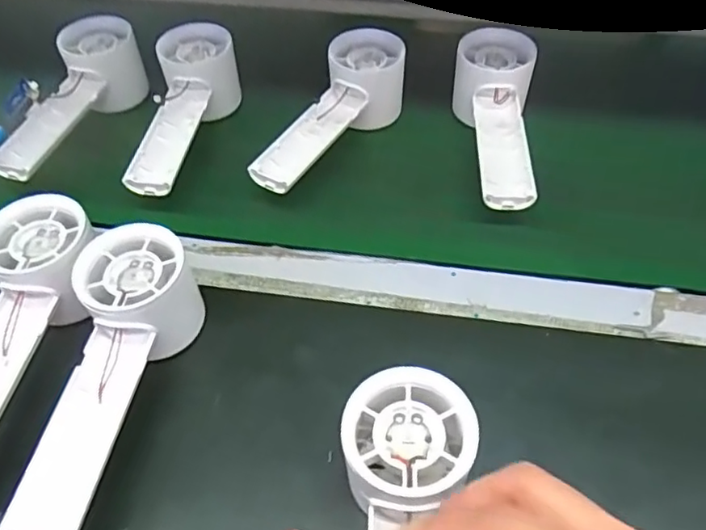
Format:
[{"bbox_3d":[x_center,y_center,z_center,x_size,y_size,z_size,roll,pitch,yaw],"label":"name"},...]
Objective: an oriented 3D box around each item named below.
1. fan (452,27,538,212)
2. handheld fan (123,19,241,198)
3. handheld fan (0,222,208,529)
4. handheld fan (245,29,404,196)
[{"bbox_3d":[0.099,-0.103,0.430,0.060,0.053,0.154,6,54,7],"label":"fan"},{"bbox_3d":[-0.122,-0.114,0.446,0.055,0.053,0.152,0,53,3],"label":"handheld fan"},{"bbox_3d":[-0.127,0.057,0.304,0.050,0.059,0.154,9,54,10],"label":"handheld fan"},{"bbox_3d":[-0.013,-0.108,0.437,0.054,0.054,0.150,20,57,17],"label":"handheld fan"}]

